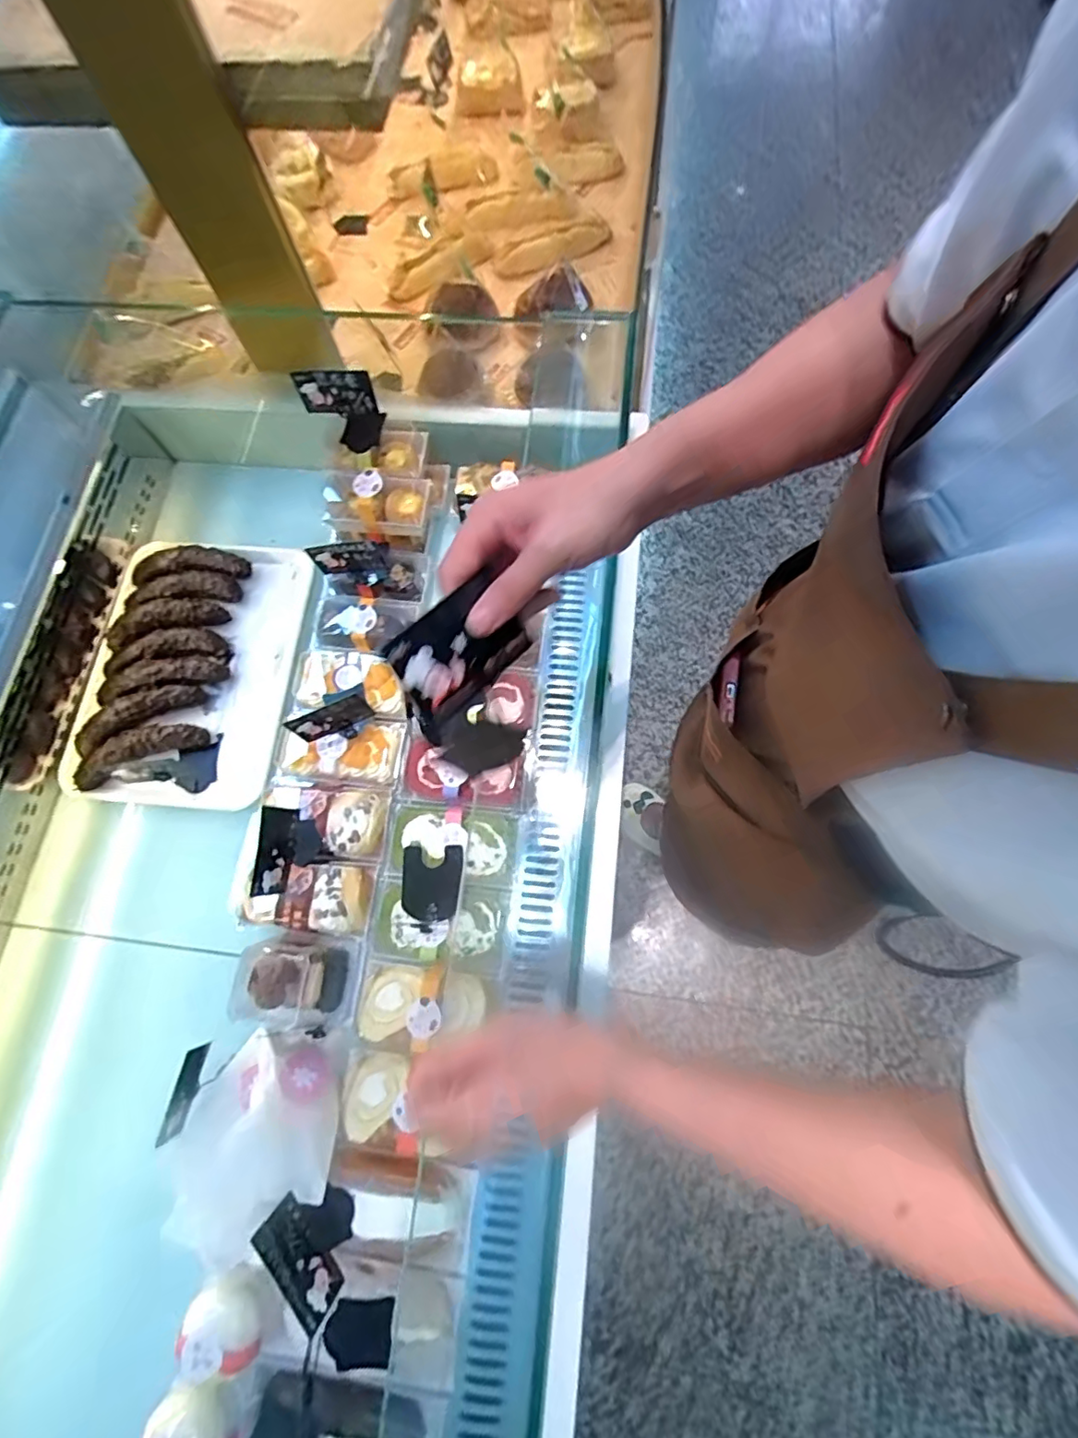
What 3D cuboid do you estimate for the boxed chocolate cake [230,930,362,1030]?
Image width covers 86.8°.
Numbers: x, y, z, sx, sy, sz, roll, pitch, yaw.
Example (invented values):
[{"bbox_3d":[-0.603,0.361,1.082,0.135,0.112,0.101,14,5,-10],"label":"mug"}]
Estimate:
[{"bbox_3d":[-0.261,0.283,0.616,0.112,0.075,0.089,3,73,4],"label":"boxed chocolate cake"}]

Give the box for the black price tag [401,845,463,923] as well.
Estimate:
[{"bbox_3d":[-0.122,0.184,0.645,0.064,0.008,0.080,4,72,-6],"label":"black price tag"}]

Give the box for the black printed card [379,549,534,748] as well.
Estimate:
[{"bbox_3d":[-0.044,-0.036,0.311,0.084,0.006,0.055,-47,120,-25],"label":"black printed card"}]

